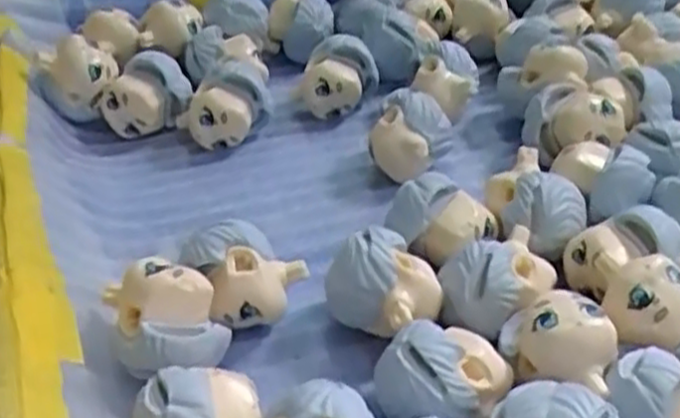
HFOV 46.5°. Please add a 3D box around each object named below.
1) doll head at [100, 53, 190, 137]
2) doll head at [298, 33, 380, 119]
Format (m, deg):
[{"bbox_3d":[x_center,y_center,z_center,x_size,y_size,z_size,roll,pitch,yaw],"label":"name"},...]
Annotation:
[{"bbox_3d":[-0.062,-0.037,0.254,0.026,0.023,0.018,-24,45,-28],"label":"doll head"},{"bbox_3d":[0.000,-0.044,0.262,0.016,0.020,0.024,28,46,30],"label":"doll head"}]

